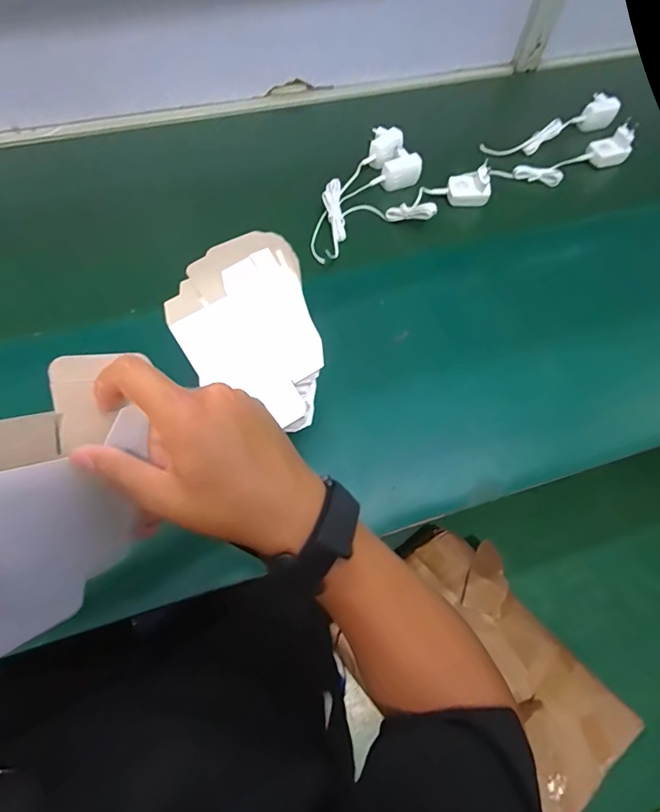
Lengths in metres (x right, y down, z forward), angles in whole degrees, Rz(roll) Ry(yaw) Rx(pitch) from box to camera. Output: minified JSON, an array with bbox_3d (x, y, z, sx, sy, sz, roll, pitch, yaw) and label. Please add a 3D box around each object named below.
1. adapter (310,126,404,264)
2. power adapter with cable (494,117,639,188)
[{"bbox_3d":[0.034,-0.326,0.631,0.060,0.038,0.289,25,65,11],"label":"adapter"},{"bbox_3d":[0.378,-0.395,0.676,0.235,0.044,0.050,-18,65,-10],"label":"power adapter with cable"}]

